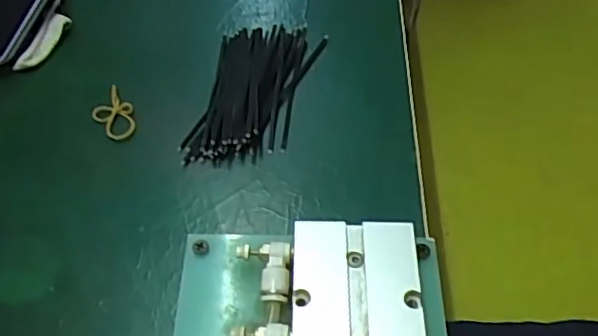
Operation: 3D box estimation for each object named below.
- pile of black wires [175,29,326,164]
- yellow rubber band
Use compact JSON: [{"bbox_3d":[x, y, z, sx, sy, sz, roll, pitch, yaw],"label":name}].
[{"bbox_3d":[-0.026,-0.046,0.363,0.059,0.008,0.107,9,55,8],"label":"pile of black wires"},{"bbox_3d":[-0.108,-0.032,0.357,0.022,0.005,0.036,-34,60,-21],"label":"yellow rubber band"}]

